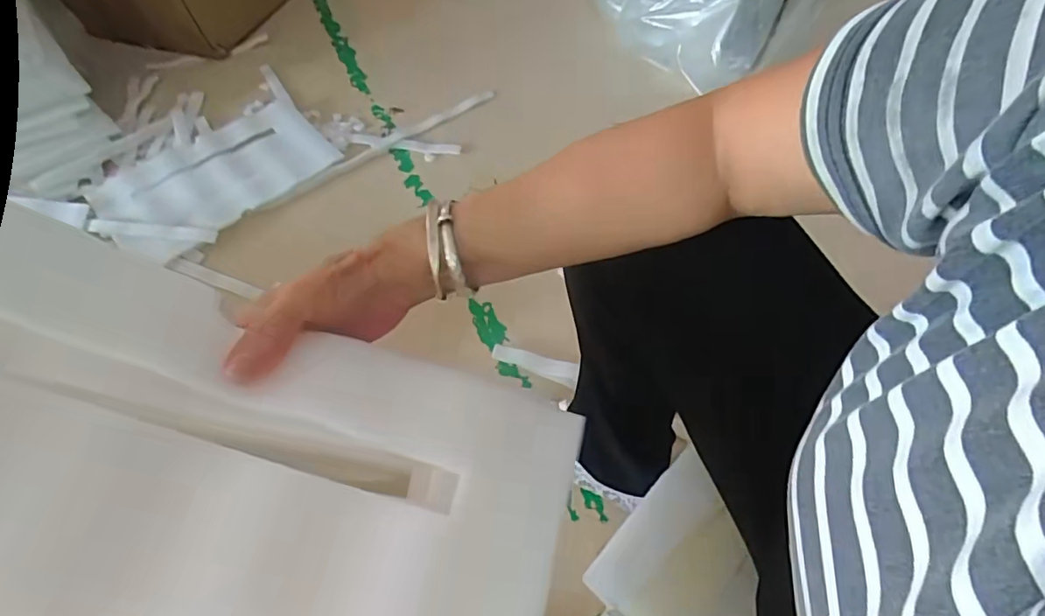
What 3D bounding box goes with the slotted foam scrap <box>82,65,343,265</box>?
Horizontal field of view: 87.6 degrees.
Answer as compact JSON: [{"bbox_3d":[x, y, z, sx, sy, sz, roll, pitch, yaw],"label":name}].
[{"bbox_3d":[-0.524,-0.240,0.917,0.370,0.026,0.290,-36,63,-18],"label":"slotted foam scrap"}]

